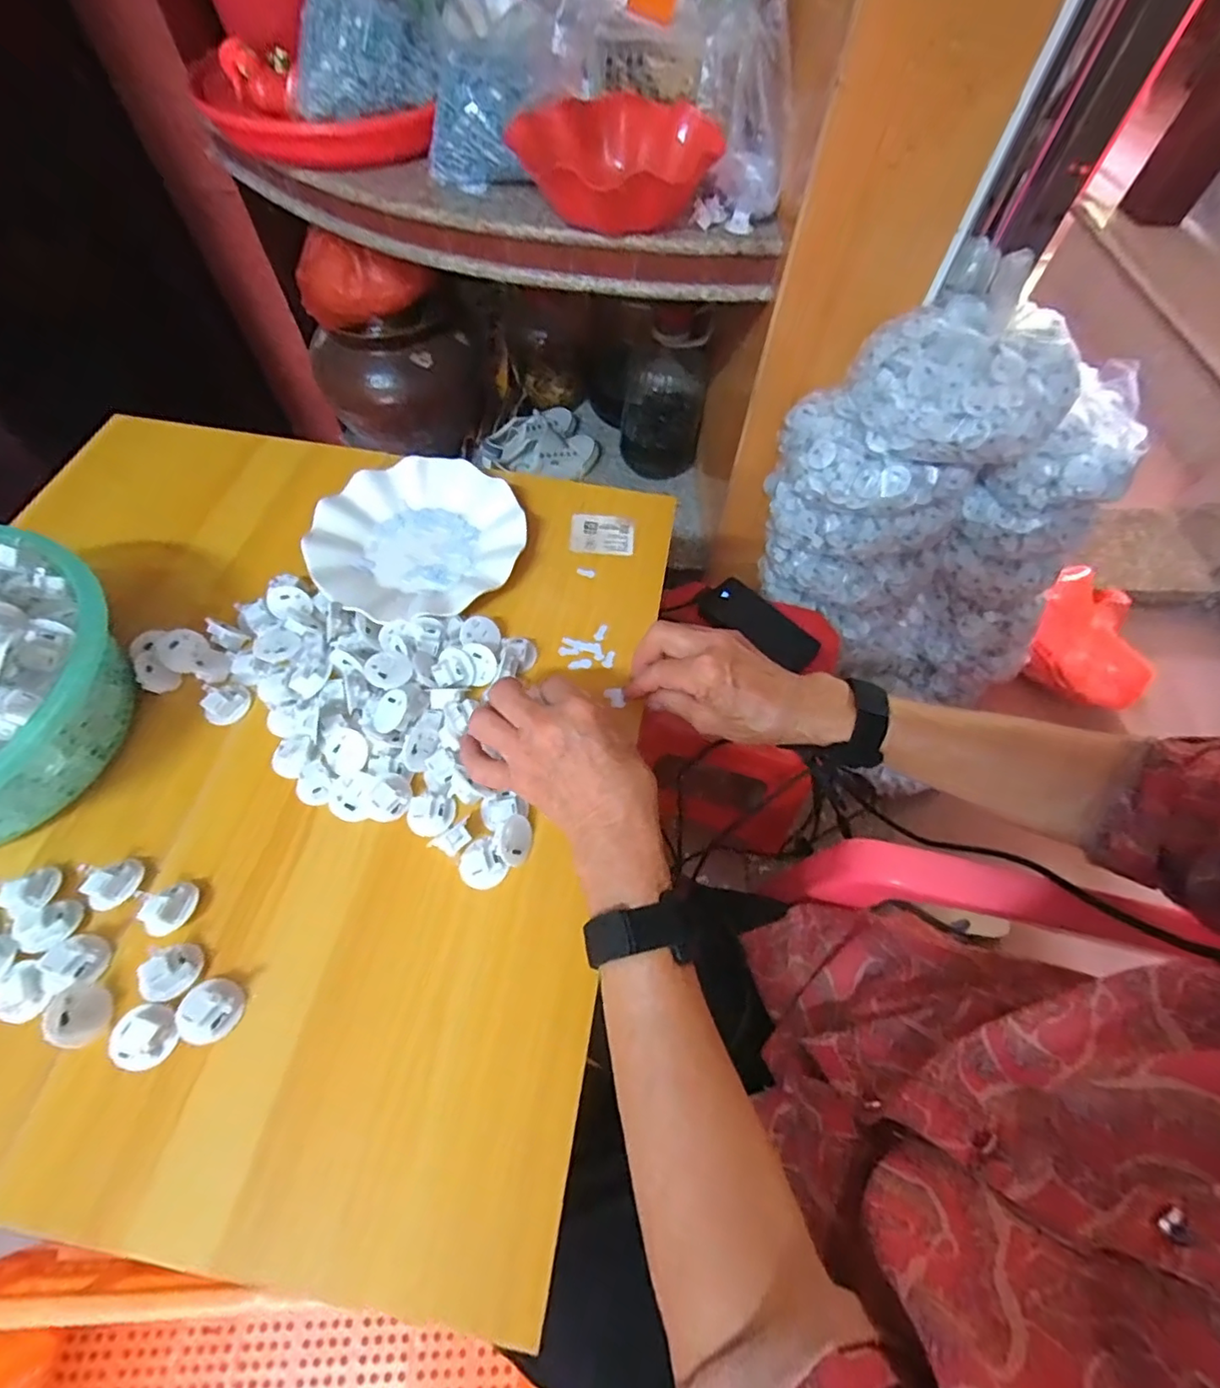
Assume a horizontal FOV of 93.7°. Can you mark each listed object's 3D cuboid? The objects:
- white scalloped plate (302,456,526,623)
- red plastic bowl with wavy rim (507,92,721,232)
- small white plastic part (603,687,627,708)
[{"bbox_3d":[-0.169,-0.138,0.510,0.179,0.024,0.178,1,61,-2],"label":"white scalloped plate"},{"bbox_3d":[0.002,-0.605,0.654,0.219,0.067,0.233,1,61,-2],"label":"red plastic bowl with wavy rim"},{"bbox_3d":[0.004,0.003,0.452,0.014,0.006,0.017,-14,62,-10],"label":"small white plastic part"}]

